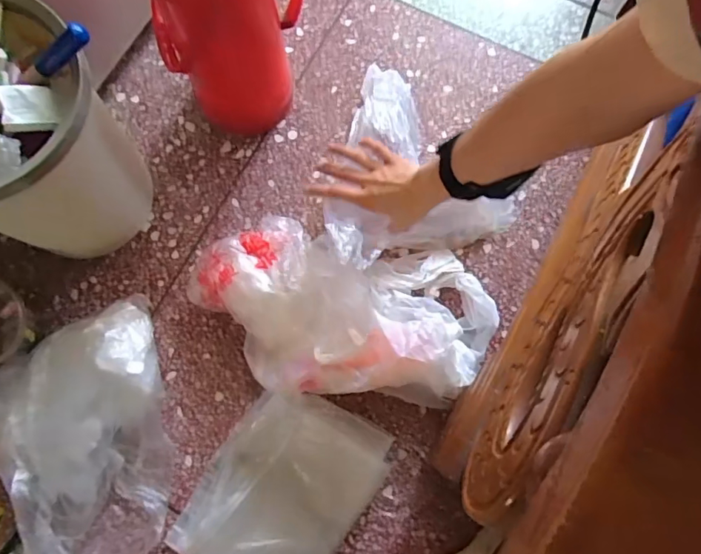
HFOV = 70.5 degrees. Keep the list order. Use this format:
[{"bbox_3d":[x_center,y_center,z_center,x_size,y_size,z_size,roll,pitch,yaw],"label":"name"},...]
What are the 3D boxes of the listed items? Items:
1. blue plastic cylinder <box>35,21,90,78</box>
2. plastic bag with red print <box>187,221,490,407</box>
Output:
[{"bbox_3d":[-0.301,-0.236,0.516,0.102,0.019,0.016,-10,70,38],"label":"blue plastic cylinder"},{"bbox_3d":[-0.012,0.044,0.687,0.405,0.111,0.227,10,75,3],"label":"plastic bag with red print"}]

